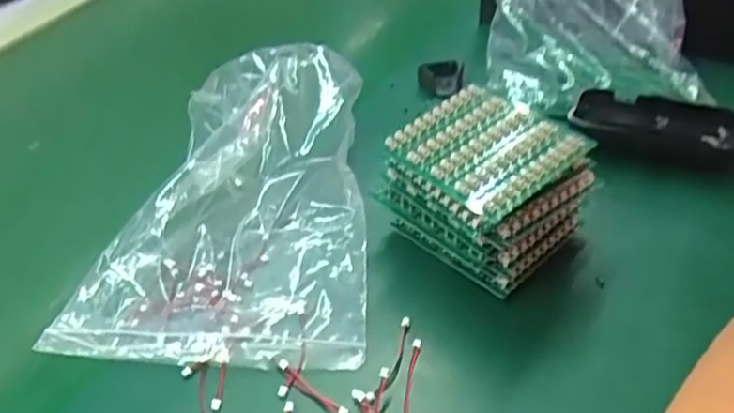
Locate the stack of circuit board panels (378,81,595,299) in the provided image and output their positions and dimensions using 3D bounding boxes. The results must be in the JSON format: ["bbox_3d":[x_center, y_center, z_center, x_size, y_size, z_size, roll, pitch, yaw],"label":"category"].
[{"bbox_3d":[0.067,-0.008,0.405,0.087,0.080,0.090,-31,46,-26],"label":"stack of circuit board panels"}]

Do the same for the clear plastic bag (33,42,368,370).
[{"bbox_3d":[-0.088,-0.012,0.431,0.174,0.077,0.221,-2,41,4],"label":"clear plastic bag"}]

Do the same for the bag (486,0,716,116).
[{"bbox_3d":[0.168,-0.175,0.554,0.141,0.104,0.187,-3,41,4],"label":"bag"}]

